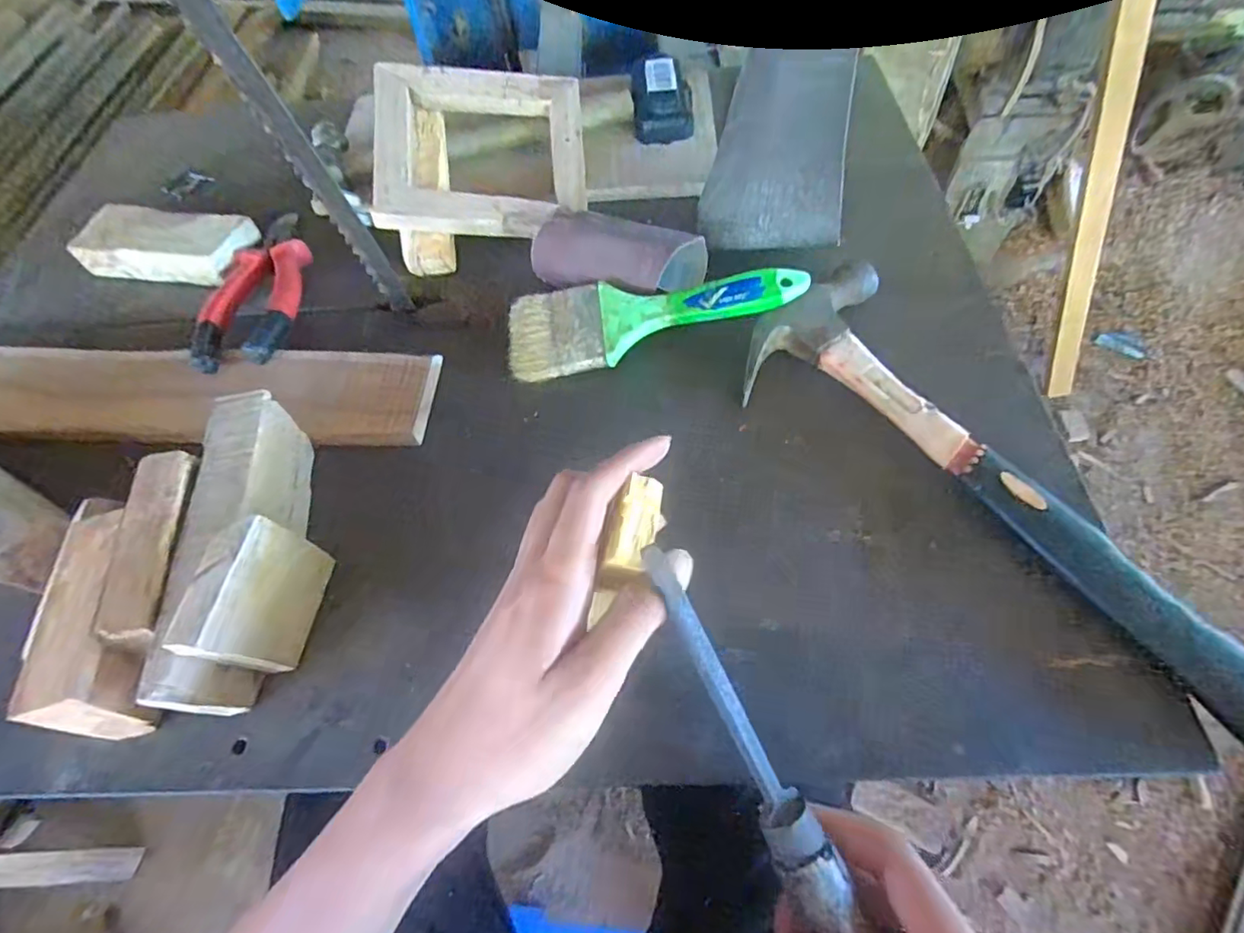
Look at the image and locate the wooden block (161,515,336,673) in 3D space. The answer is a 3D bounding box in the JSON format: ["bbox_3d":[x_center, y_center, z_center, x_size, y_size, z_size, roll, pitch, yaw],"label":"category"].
[{"bbox_3d":[-0.178,0.064,0.289,0.020,0.068,0.068,1,58,5],"label":"wooden block"}]

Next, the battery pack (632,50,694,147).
[{"bbox_3d":[0.036,-0.328,0.525,0.050,0.032,0.090,-3,58,3],"label":"battery pack"}]

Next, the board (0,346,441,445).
[{"bbox_3d":[-0.380,-0.050,0.410,0.511,0.029,0.082,0,58,5],"label":"board"}]

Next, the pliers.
[{"bbox_3d":[-0.271,-0.139,0.441,0.059,0.021,0.180,-10,58,-2],"label":"pliers"}]

